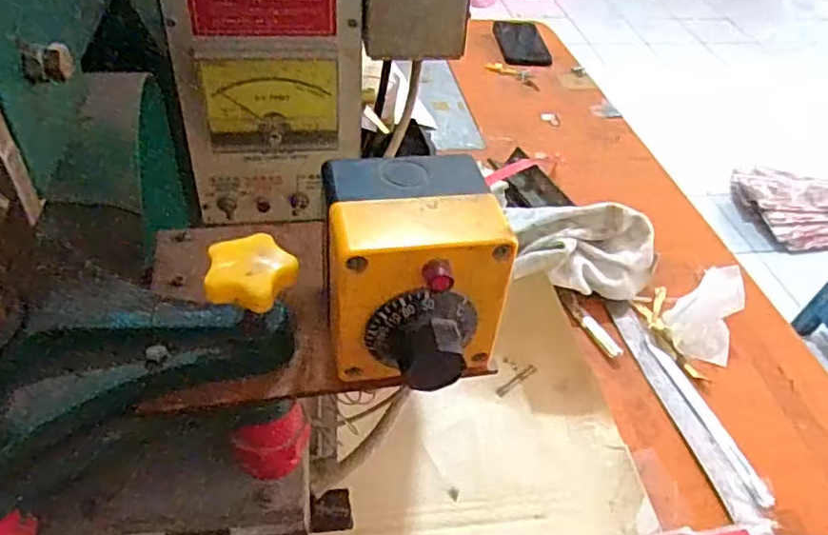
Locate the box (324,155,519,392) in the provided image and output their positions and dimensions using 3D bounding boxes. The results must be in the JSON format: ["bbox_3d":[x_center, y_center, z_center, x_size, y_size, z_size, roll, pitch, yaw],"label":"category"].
[{"bbox_3d":[-0.001,0.002,0.276,0.074,0.083,0.076,-5,44,-11],"label":"box"}]

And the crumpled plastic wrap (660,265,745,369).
[{"bbox_3d":[0.269,0.044,0.580,0.065,0.059,0.066,-6,44,-12],"label":"crumpled plastic wrap"}]

